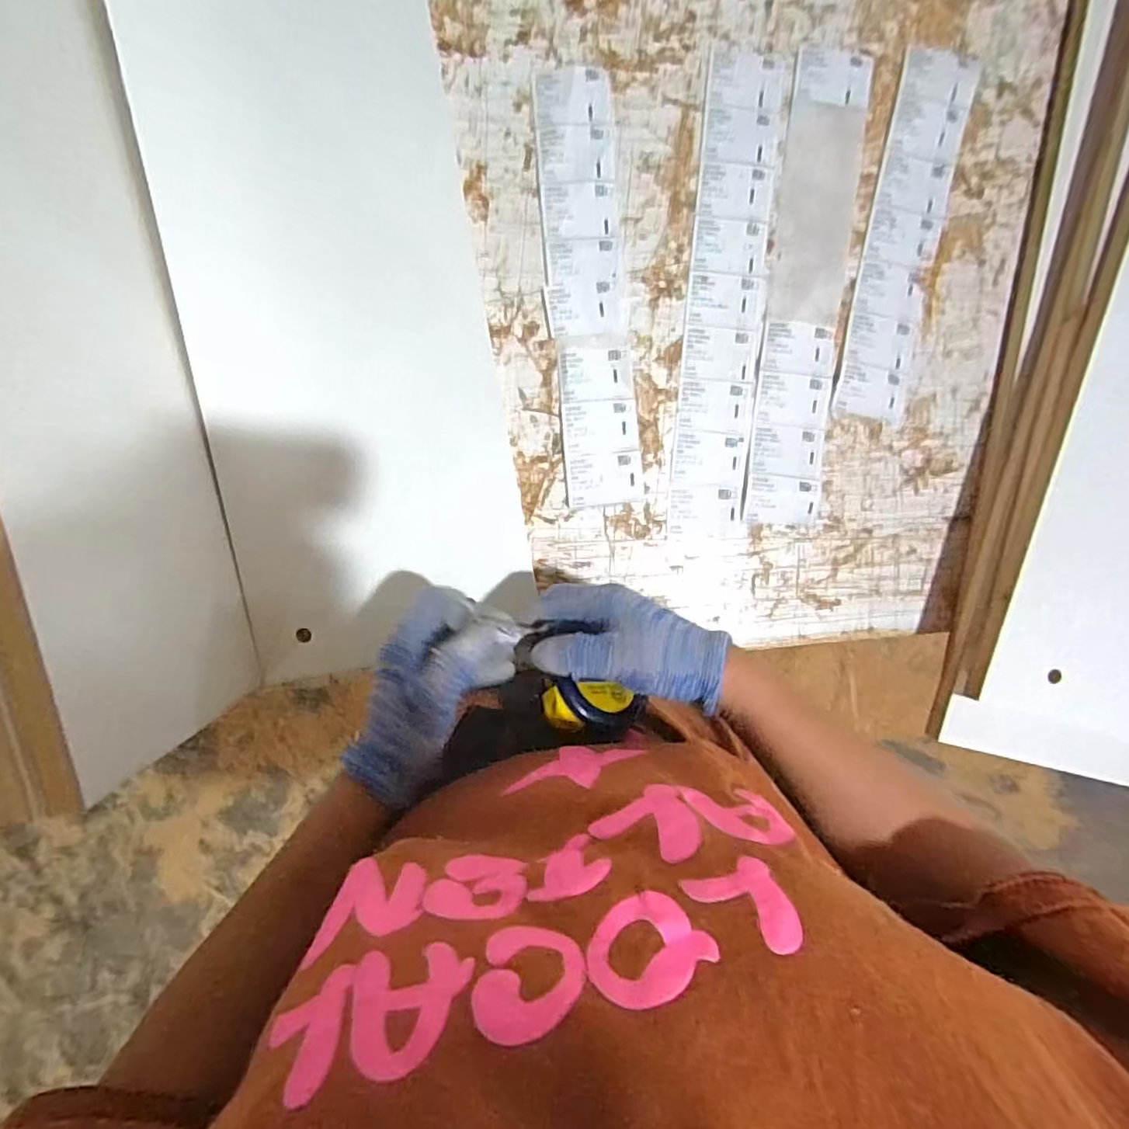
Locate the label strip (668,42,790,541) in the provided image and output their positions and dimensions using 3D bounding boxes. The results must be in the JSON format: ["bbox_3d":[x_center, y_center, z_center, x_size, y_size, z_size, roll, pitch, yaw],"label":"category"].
[{"bbox_3d":[0.125,-0.206,0.471,0.059,0.004,0.366,5,94,-4],"label":"label strip"}]

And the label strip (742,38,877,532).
[{"bbox_3d":[0.191,-0.215,0.474,0.060,0.005,0.360,5,93,-4],"label":"label strip"}]

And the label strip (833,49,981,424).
[{"bbox_3d":[0.265,-0.255,0.472,0.057,0.006,0.278,11,94,-5],"label":"label strip"}]

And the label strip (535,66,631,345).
[{"bbox_3d":[0.014,-0.271,0.455,0.062,0.007,0.194,-3,96,-5],"label":"label strip"}]

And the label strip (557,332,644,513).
[{"bbox_3d":[0.028,-0.111,0.470,0.060,0.005,0.127,-6,96,-4],"label":"label strip"}]

